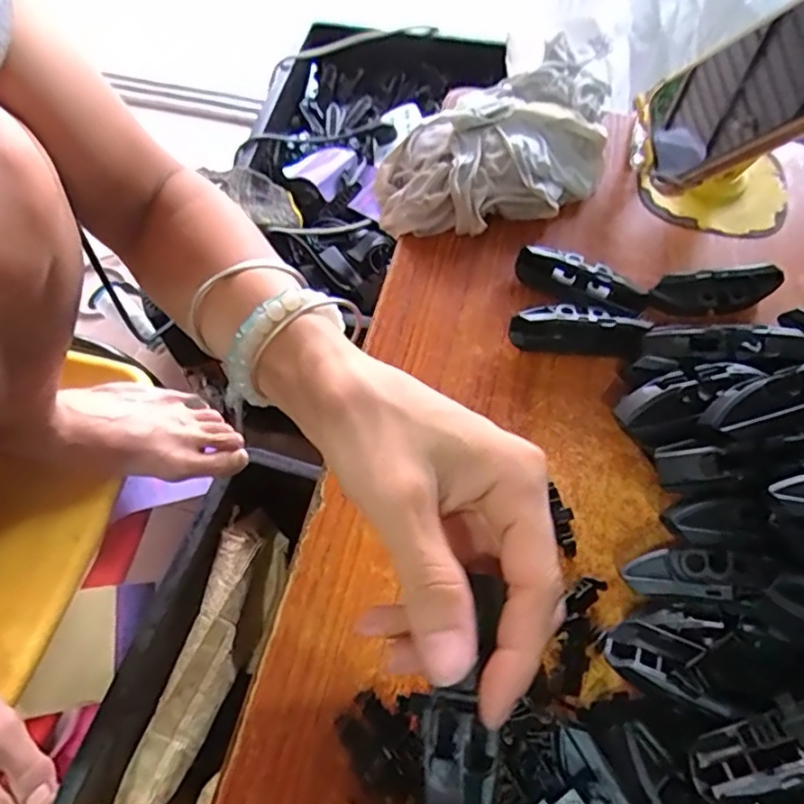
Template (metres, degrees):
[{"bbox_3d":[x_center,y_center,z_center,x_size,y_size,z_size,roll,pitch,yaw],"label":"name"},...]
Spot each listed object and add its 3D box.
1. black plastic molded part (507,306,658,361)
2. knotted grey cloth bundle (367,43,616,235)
[{"bbox_3d":[0.090,-0.037,0.318,0.066,0.025,0.017,4,59,1],"label":"black plastic molded part"},{"bbox_3d":[0.064,-0.153,0.376,0.163,0.037,0.090,-30,64,-17],"label":"knotted grey cloth bundle"}]

